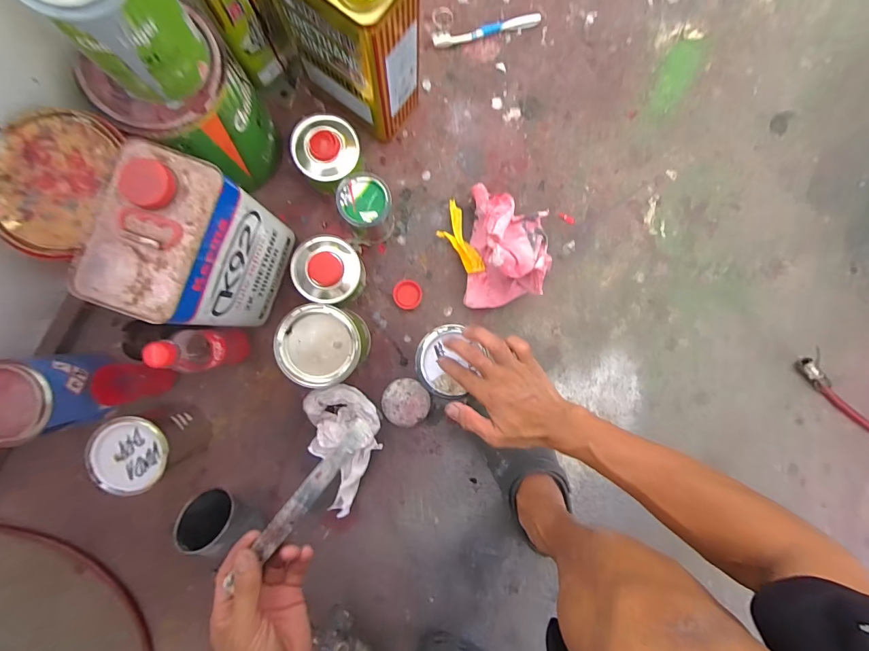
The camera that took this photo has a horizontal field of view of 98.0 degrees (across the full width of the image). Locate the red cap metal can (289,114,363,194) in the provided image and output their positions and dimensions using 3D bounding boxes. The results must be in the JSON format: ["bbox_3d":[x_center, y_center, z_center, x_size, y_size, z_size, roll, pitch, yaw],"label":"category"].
[{"bbox_3d":[-0.167,-0.272,0.587,0.097,0.080,0.093,0,89,-1],"label":"red cap metal can"}]

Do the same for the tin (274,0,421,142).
[{"bbox_3d":[-0.108,-0.387,0.512,0.166,0.256,0.114,38,87,-2],"label":"tin"}]

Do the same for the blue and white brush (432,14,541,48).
[{"bbox_3d":[0.088,-0.500,0.638,0.185,0.009,0.023,-14,89,-2],"label":"blue and white brush"}]

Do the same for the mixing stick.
[{"bbox_3d":[-0.129,0.173,0.404,0.024,0.008,0.155,43,77,-13],"label":"mixing stick"}]

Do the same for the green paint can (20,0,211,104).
[{"bbox_3d":[-0.299,-0.295,0.361,0.109,0.139,0.087,-45,91,-3],"label":"green paint can"}]

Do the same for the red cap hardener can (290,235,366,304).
[{"bbox_3d":[-0.162,-0.085,0.586,0.099,0.088,0.100,0,89,-1],"label":"red cap hardener can"}]

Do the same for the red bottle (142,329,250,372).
[{"bbox_3d":[-0.319,0.033,0.521,0.058,0.200,0.054,-3,89,-1],"label":"red bottle"}]

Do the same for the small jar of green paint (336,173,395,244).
[{"bbox_3d":[-0.100,-0.175,0.573,0.072,0.105,0.075,0,89,-1],"label":"small jar of green paint"}]

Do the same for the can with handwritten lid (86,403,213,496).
[{"bbox_3d":[-0.418,0.179,0.570,0.113,0.108,0.105,-25,89,-2],"label":"can with handwritten lid"}]

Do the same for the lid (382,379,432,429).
[{"bbox_3d":[-0.046,0.127,0.621,0.076,0.019,0.075,7,89,-1],"label":"lid"}]

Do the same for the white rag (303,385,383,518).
[{"bbox_3d":[-0.135,0.194,0.600,0.110,0.059,0.202,-14,89,-2],"label":"white rag"}]

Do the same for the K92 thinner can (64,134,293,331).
[{"bbox_3d":[-0.285,-0.090,0.471,0.104,0.219,0.166,21,88,-2],"label":"K92 thinner can"}]

